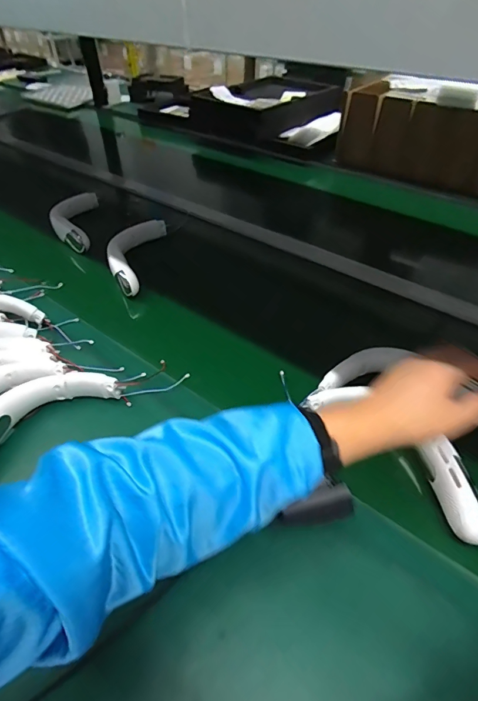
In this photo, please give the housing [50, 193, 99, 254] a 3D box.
[{"bbox_3d":[-0.381,-0.293,0.919,0.082,0.057,0.229,-6,45,-5],"label":"housing"}]

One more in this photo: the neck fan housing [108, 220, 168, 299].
[{"bbox_3d":[-0.214,-0.191,0.808,0.080,0.052,0.232,3,45,5],"label":"neck fan housing"}]

